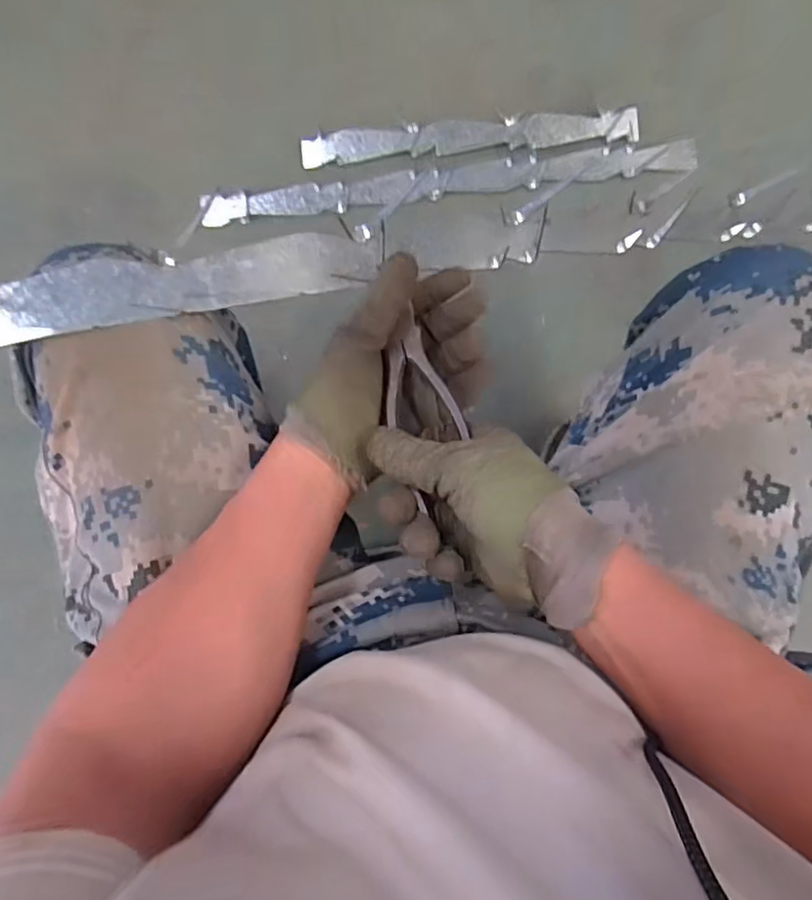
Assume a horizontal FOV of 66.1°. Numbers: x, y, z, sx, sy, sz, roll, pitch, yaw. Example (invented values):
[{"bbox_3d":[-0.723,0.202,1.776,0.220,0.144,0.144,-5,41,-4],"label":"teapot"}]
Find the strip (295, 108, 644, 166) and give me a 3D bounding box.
[{"bbox_3d":[0.083,-0.416,0.825,0.443,0.013,0.043,-5,90,-1],"label":"strip"}]

